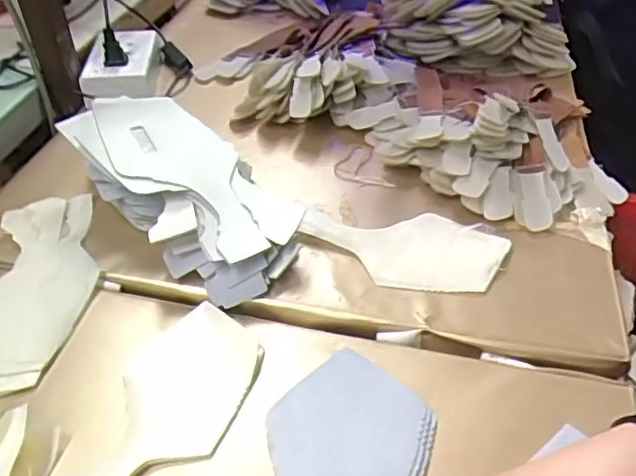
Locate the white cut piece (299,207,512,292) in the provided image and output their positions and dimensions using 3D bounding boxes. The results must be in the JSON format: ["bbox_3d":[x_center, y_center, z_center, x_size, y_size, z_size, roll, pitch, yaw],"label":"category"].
[{"bbox_3d":[0.069,0.008,0.494,0.162,0.011,0.083,3,42,3],"label":"white cut piece"}]

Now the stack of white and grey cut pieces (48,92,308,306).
[{"bbox_3d":[-0.109,-0.040,0.506,0.222,0.054,0.109,43,55,17],"label":"stack of white and grey cut pieces"}]

